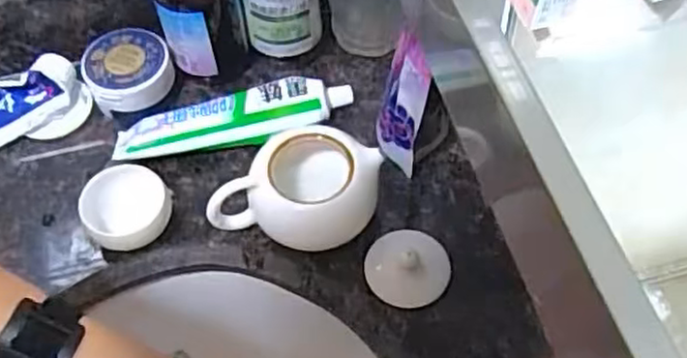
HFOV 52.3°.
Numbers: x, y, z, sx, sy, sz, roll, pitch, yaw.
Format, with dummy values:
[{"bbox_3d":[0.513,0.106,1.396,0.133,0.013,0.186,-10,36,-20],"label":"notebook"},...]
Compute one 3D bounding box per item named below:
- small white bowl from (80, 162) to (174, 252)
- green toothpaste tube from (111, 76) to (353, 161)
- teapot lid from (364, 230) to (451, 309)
[{"bbox_3d":[-0.152,0.023,0.497,0.058,0.035,0.055,-1,58,1],"label":"small white bowl"},{"bbox_3d":[-0.084,-0.045,0.541,0.182,0.028,0.035,-15,59,-8],"label":"green toothpaste tube"},{"bbox_3d":[0.044,0.058,0.481,0.057,0.019,0.057,4,58,4],"label":"teapot lid"}]

